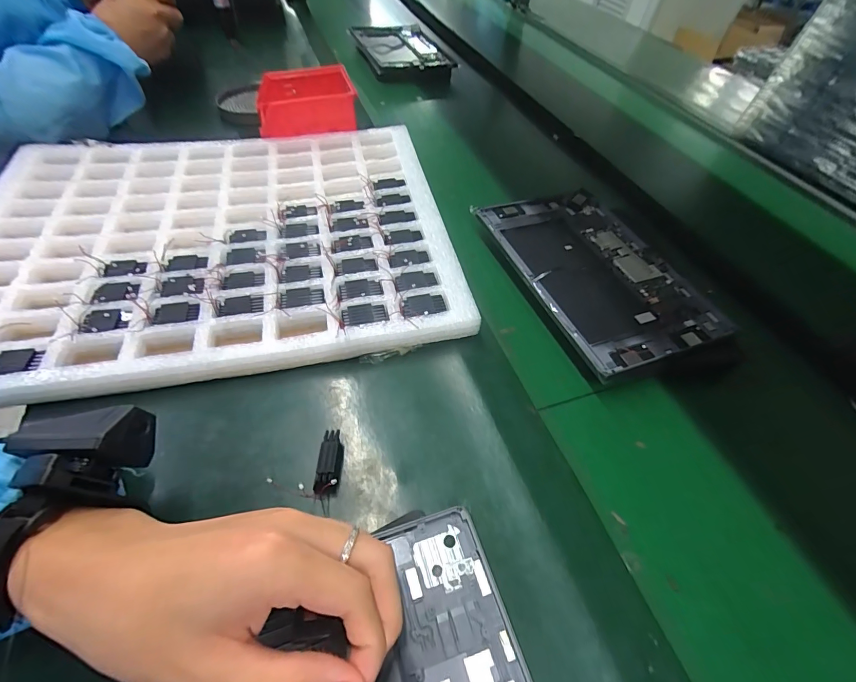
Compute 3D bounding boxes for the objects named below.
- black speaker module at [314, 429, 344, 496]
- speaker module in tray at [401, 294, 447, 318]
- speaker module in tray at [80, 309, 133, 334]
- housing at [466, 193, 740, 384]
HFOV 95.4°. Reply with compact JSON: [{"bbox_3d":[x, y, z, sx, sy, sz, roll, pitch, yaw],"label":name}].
[{"bbox_3d":[-0.070,0.088,0.282,0.015,0.021,0.044,1,53,-2],"label":"black speaker module"},{"bbox_3d":[-0.005,-0.032,0.355,0.040,0.004,0.031,-9,39,-11],"label":"speaker module in tray"},{"bbox_3d":[-0.280,-0.018,0.338,0.038,0.004,0.027,-8,53,-8],"label":"speaker module in tray"},{"bbox_3d":[0.179,-0.083,0.423,0.170,0.009,0.252,-14,54,-17],"label":"housing"}]

